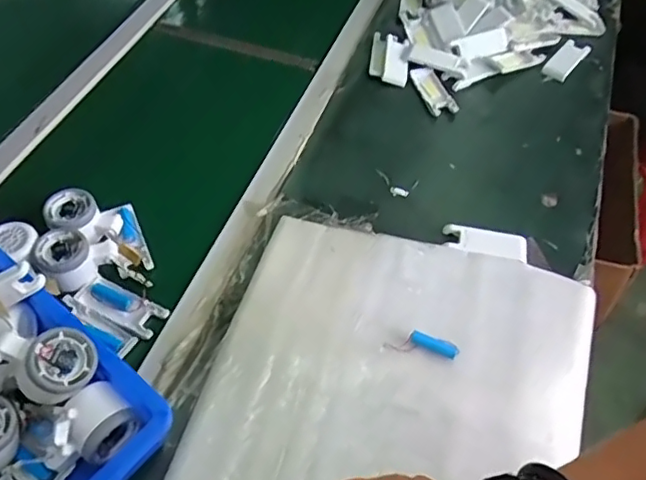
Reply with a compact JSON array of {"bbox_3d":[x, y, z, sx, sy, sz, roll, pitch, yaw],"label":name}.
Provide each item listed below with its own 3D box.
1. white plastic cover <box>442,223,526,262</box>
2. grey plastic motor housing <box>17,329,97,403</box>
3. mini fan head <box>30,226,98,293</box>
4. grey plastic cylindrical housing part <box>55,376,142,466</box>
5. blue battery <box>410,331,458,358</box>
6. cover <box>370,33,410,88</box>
[{"bbox_3d":[0.202,0.001,0.731,0.098,0.010,0.041,10,53,5],"label":"white plastic cover"},{"bbox_3d":[-0.241,0.115,0.535,0.059,0.053,0.064,45,49,-7],"label":"grey plastic motor housing"},{"bbox_3d":[-0.293,0.023,0.671,0.058,0.043,0.063,1,53,-2],"label":"mini fan head"},{"bbox_3d":[-0.208,0.170,0.543,0.052,0.062,0.064,36,59,22],"label":"grey plastic cylindrical housing part"},{"bbox_3d":[0.119,0.111,0.631,0.050,0.011,0.014,18,54,10],"label":"blue battery"},{"bbox_3d":[0.107,-0.293,0.944,0.057,0.017,0.116,6,53,2],"label":"cover"}]

